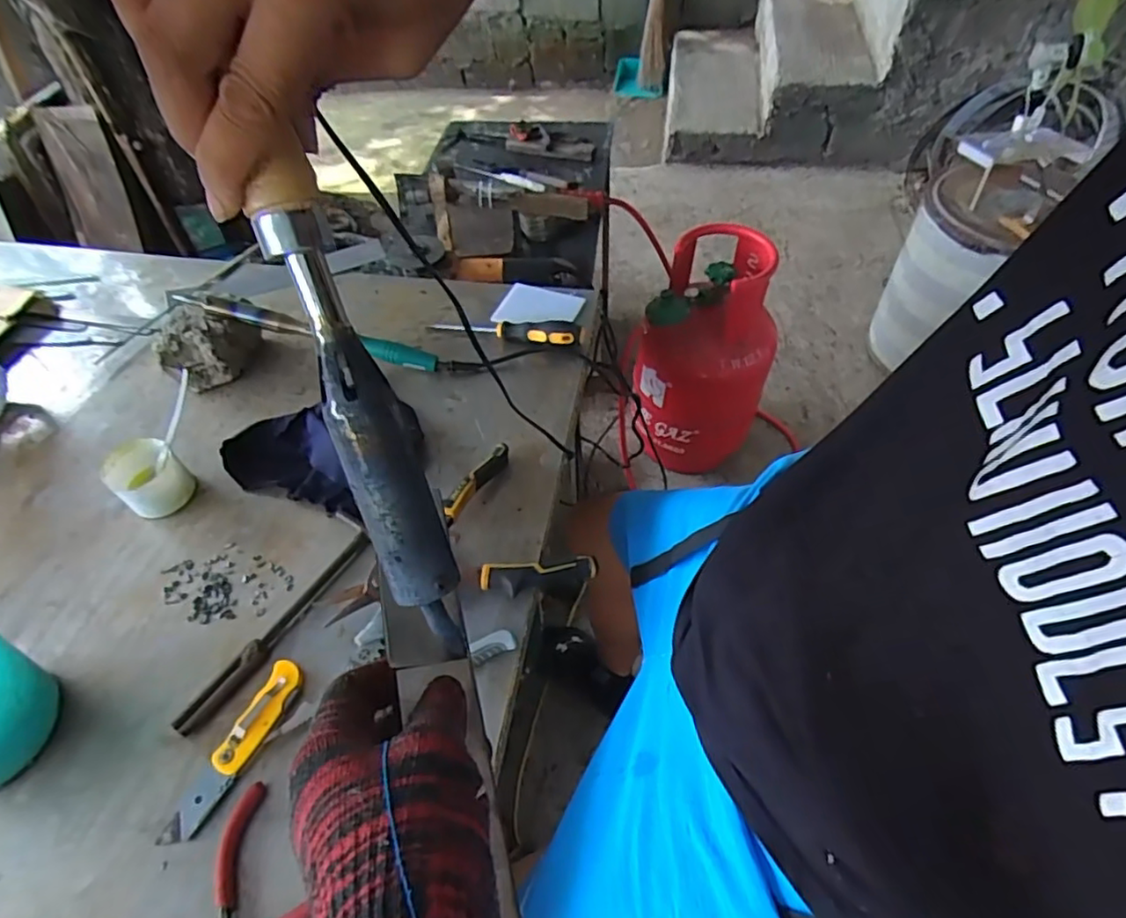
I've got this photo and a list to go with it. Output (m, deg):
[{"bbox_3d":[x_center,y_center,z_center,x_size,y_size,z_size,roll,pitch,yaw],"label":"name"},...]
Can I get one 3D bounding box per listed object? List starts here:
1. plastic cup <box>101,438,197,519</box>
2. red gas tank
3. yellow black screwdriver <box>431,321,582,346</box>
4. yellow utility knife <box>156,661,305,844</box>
[{"bbox_3d":[-0.423,0.019,0.644,0.067,0.054,0.063,-1,52,1],"label":"plastic cup"},{"bbox_3d":[0.315,-0.219,1.395,0.271,0.520,0.257,18,55,15],"label":"red gas tank"},{"bbox_3d":[-0.071,-0.157,0.775,0.187,0.026,0.034,6,53,7],"label":"yellow black screwdriver"},{"bbox_3d":[-0.255,0.230,0.495,0.033,0.012,0.142,19,56,16],"label":"yellow utility knife"}]

